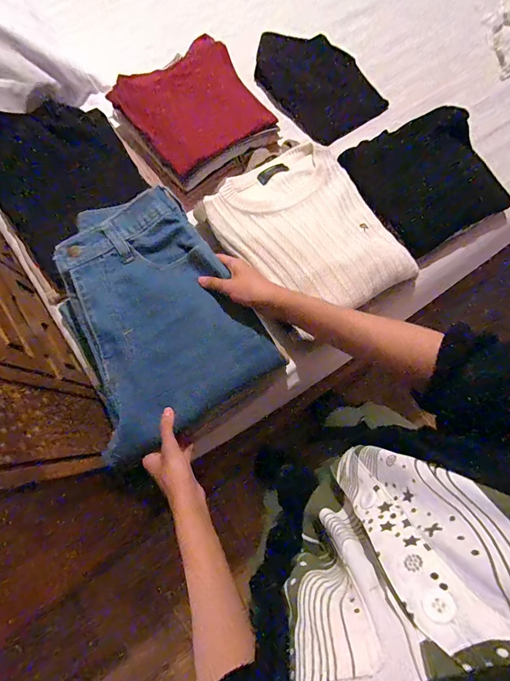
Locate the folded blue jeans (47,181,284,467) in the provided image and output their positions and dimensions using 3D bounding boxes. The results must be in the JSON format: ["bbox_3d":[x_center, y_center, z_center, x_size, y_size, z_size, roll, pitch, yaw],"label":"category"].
[{"bbox_3d":[-0.135,-0.036,0.469,0.223,0.068,0.291,-31,77,-6],"label":"folded blue jeans"}]

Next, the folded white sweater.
[{"bbox_3d":[0.084,-0.168,0.561,0.242,0.049,0.273,-32,76,-8],"label":"folded white sweater"}]

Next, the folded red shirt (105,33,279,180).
[{"bbox_3d":[-0.111,-0.418,0.640,0.216,0.012,0.201,-35,89,-8],"label":"folded red shirt"}]

